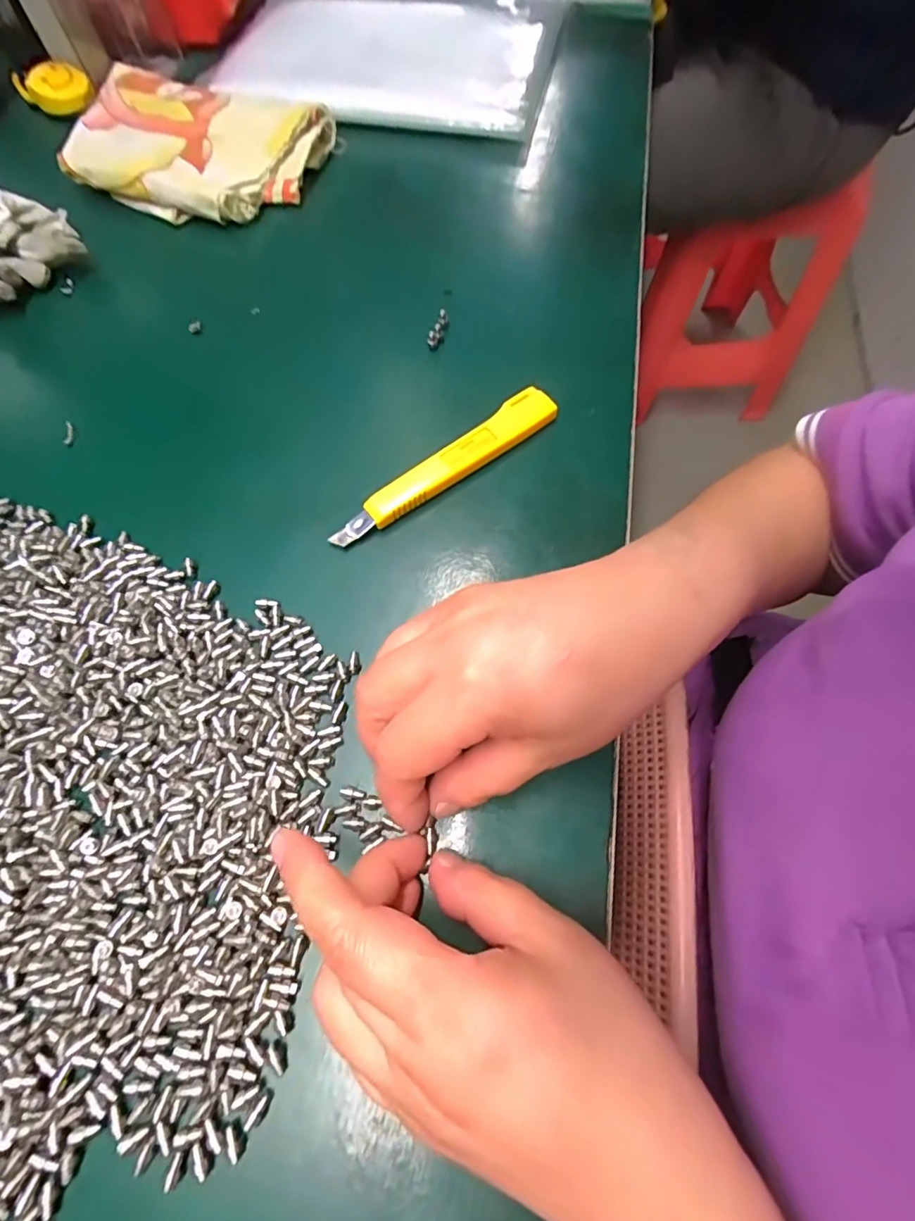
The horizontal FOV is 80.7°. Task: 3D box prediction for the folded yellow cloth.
[{"bbox_3d":[-0.181,-0.322,0.376,0.163,0.031,0.112,19,69,9],"label":"folded yellow cloth"}]

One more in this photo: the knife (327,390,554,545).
[{"bbox_3d":[-0.006,-0.074,0.276,0.132,0.011,0.021,-35,70,-12],"label":"knife"}]

